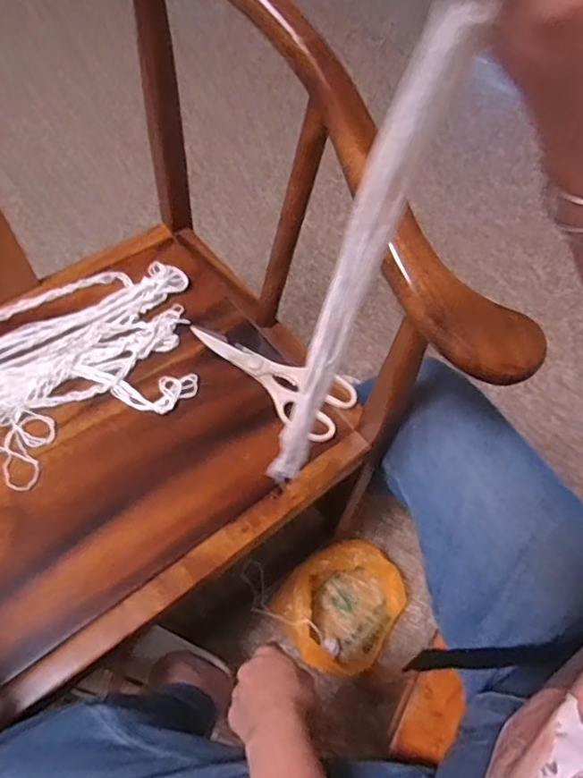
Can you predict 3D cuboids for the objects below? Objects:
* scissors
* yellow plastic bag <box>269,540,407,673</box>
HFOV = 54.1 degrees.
[{"bbox_3d":[-0.025,-0.019,0.637,0.196,0.014,0.081,31,61,14],"label":"scissors"},{"bbox_3d":[0.079,0.330,0.875,0.166,0.087,0.182,39,63,18],"label":"yellow plastic bag"}]

